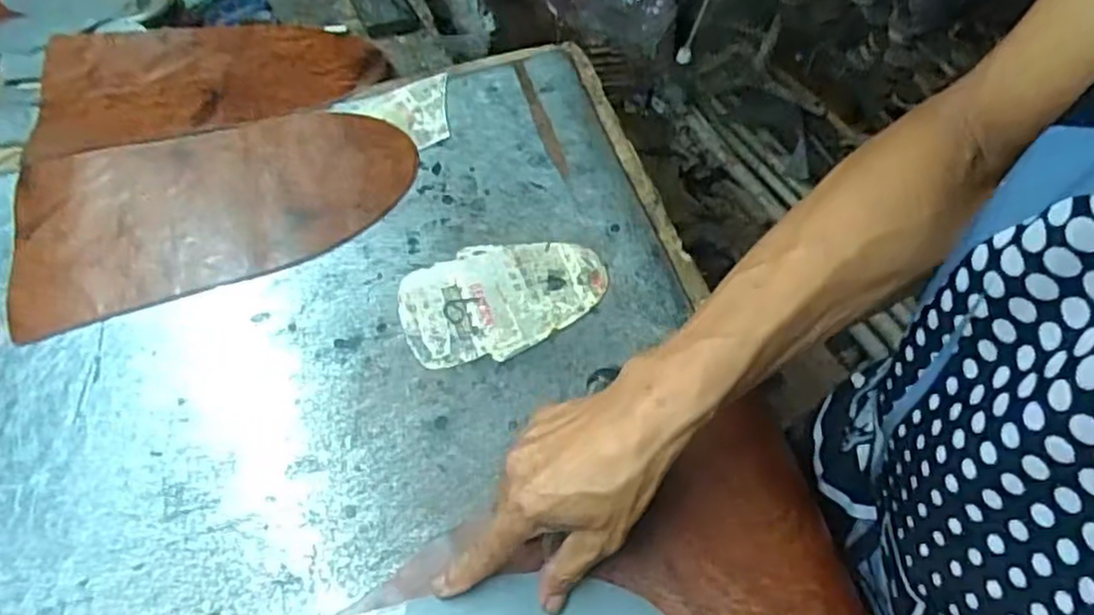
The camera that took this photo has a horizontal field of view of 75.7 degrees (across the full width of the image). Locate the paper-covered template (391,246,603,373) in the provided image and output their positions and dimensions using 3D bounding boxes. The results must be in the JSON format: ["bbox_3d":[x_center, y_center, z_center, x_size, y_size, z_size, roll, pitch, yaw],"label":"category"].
[{"bbox_3d":[-0.031,-0.007,0.525,0.150,0.004,0.095,-7,61,-5],"label":"paper-covered template"}]

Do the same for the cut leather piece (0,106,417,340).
[{"bbox_3d":[-0.261,-0.083,0.564,0.302,0.010,0.164,-13,62,-10],"label":"cut leather piece"}]

